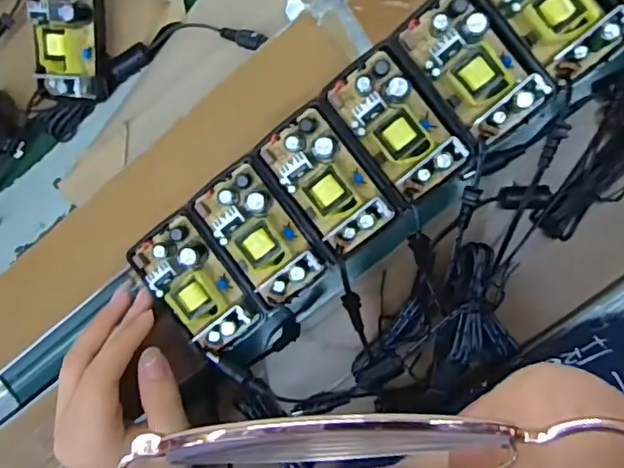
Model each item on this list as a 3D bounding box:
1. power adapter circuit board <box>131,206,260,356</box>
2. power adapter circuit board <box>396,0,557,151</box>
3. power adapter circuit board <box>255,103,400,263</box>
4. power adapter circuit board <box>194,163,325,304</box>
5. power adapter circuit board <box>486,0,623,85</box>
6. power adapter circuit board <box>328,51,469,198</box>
[{"bbox_3d":[-0.068,0.029,0.338,0.042,0.022,0.078,-38,91,9],"label":"power adapter circuit board"},{"bbox_3d":[0.083,-0.088,0.305,0.050,0.022,0.077,-40,90,9],"label":"power adapter circuit board"},{"bbox_3d":[0.007,-0.028,0.320,0.046,0.021,0.078,-38,91,9],"label":"power adapter circuit board"},{"bbox_3d":[-0.030,0.002,0.329,0.040,0.024,0.076,-39,90,9],"label":"power adapter circuit board"},{"bbox_3d":[0.122,-0.118,0.295,0.045,0.019,0.077,-40,90,9],"label":"power adapter circuit board"},{"bbox_3d":[0.045,-0.059,0.314,0.038,0.022,0.075,-38,91,9],"label":"power adapter circuit board"}]

